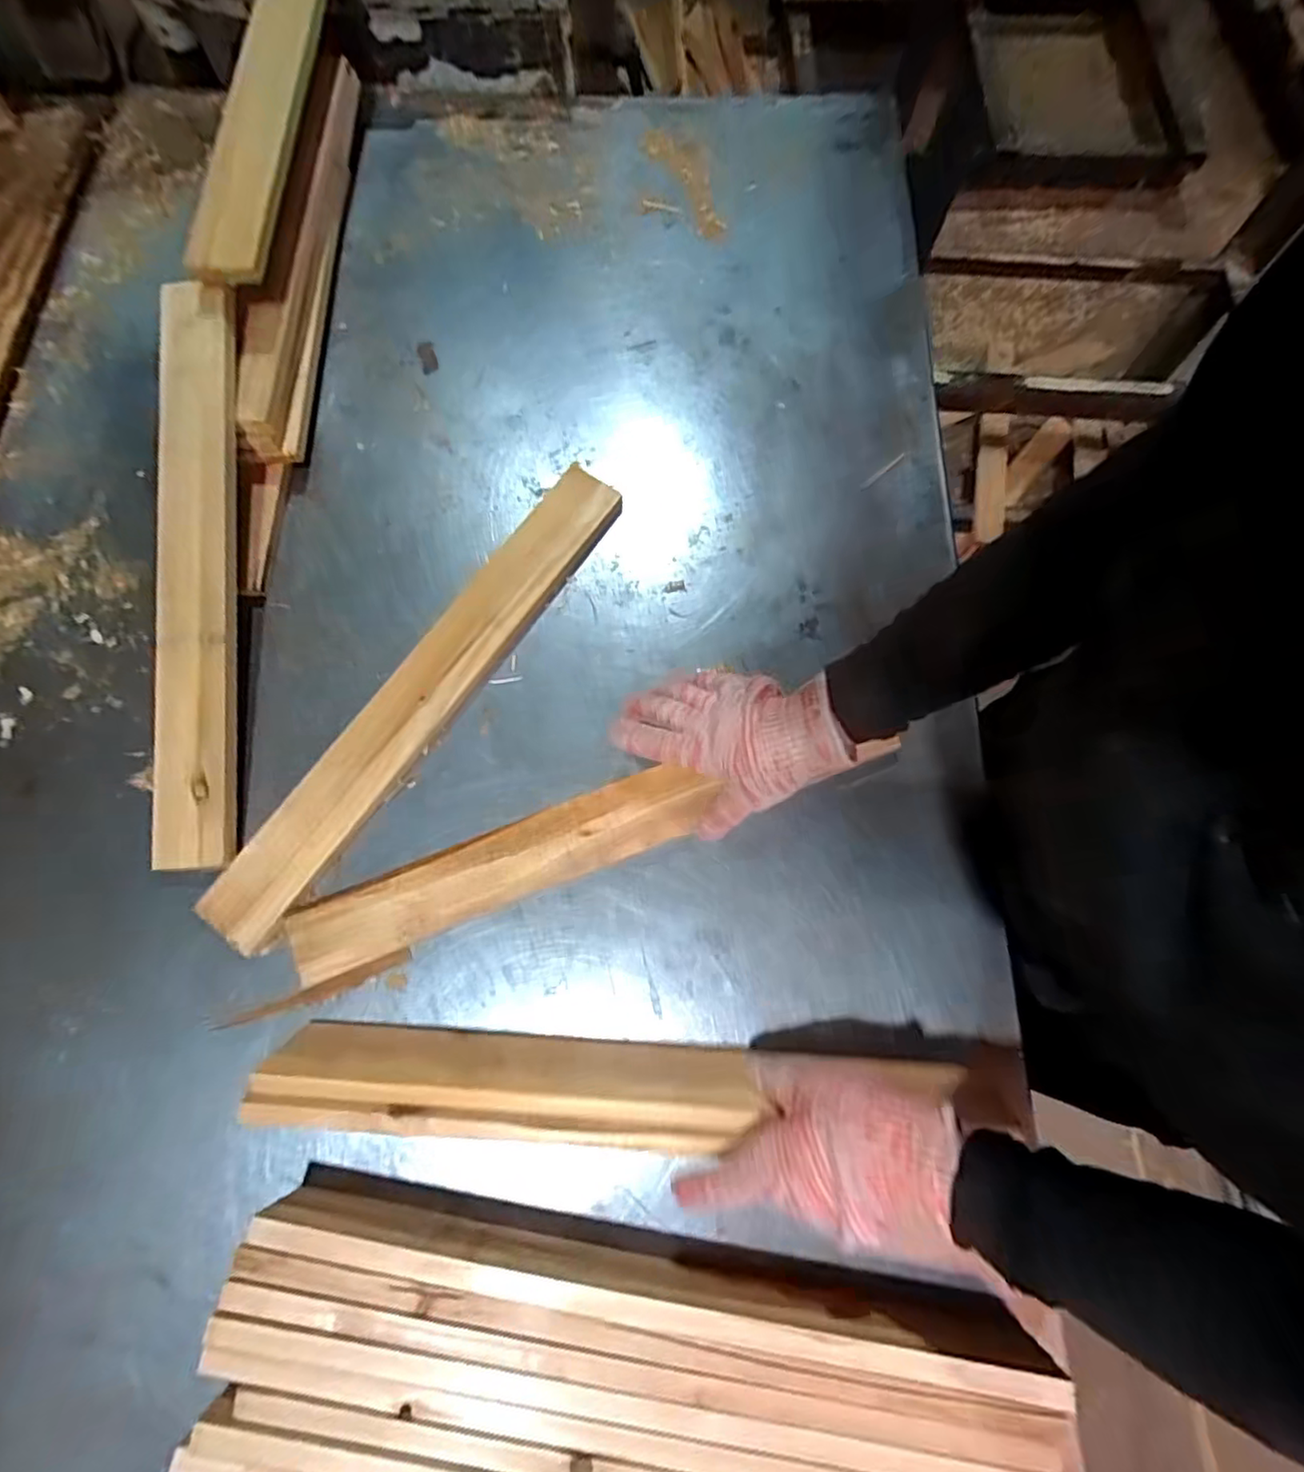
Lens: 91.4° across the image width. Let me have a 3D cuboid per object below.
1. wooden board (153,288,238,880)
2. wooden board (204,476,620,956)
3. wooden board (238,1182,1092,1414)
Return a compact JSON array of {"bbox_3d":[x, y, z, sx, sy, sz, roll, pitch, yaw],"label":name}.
[{"bbox_3d":[-0.387,-0.147,0.537,0.070,0.019,0.497,-6,81,7],"label":"wooden board"},{"bbox_3d":[-0.185,-0.044,0.548,0.062,0.022,0.484,33,75,8],"label":"wooden board"},{"bbox_3d":[-0.005,0.349,0.409,0.481,0.069,0.015,9,73,1],"label":"wooden board"}]

